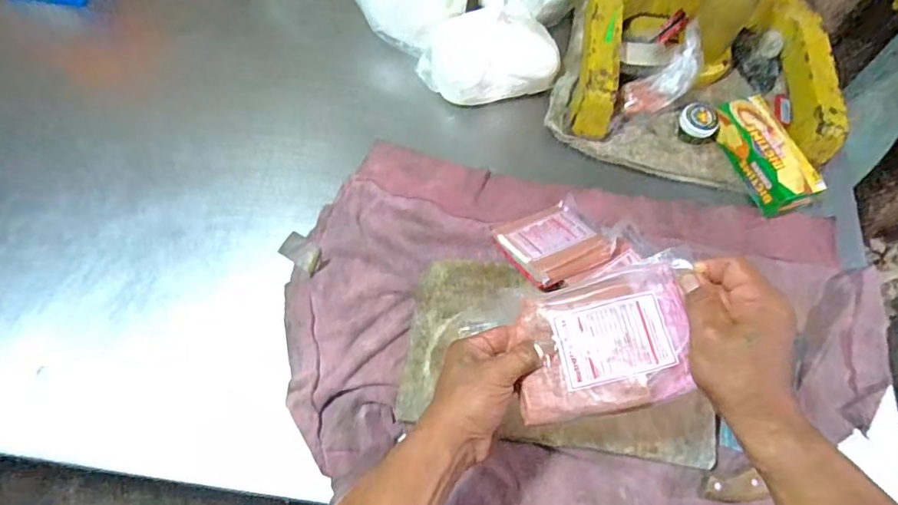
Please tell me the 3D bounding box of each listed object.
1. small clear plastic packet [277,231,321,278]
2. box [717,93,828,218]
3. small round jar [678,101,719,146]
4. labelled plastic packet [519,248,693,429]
[{"bbox_3d":[-0.176,-0.002,0.648,0.056,0.008,0.033,37,69,12],"label":"small clear plastic packet"},{"bbox_3d":[0.424,-0.134,0.728,0.073,0.038,0.168,-17,69,-10],"label":"box"},{"bbox_3d":[0.346,-0.177,0.756,0.057,0.037,0.051,33,68,12],"label":"small round jar"},{"bbox_3d":[0.126,0.071,0.437,0.150,0.021,0.105,-17,65,14],"label":"labelled plastic packet"}]

